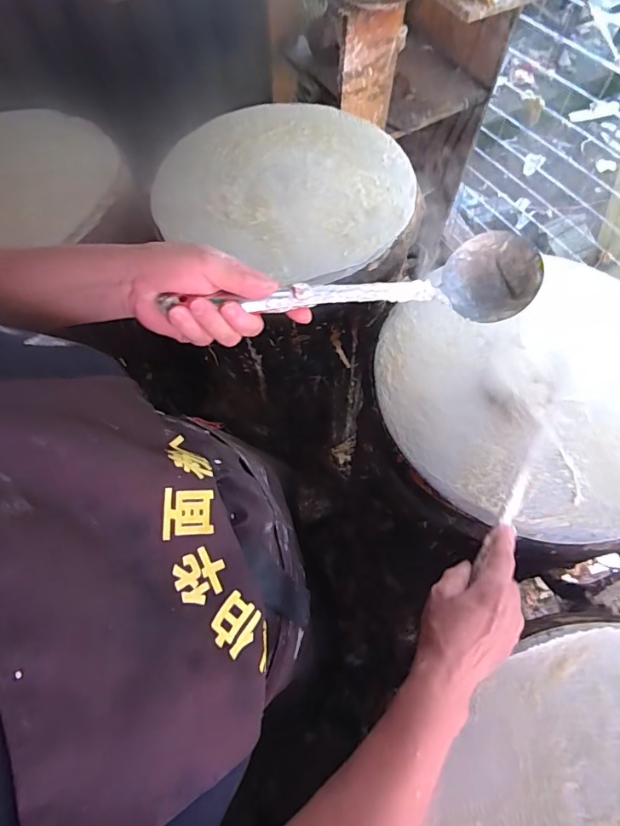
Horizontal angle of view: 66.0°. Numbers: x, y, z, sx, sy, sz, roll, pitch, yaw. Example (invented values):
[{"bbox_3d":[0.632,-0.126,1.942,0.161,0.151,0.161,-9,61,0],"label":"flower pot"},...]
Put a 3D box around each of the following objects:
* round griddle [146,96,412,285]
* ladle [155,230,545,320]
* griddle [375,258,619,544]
[{"bbox_3d":[-0.029,-0.347,0.698,0.353,0.036,0.348,-1,67,3],"label":"round griddle"},{"bbox_3d":[0.058,-0.109,0.424,0.344,0.057,0.086,-13,65,-23],"label":"ladle"},{"bbox_3d":[0.272,-0.029,0.544,0.372,0.044,0.335,-11,67,-1],"label":"griddle"}]

